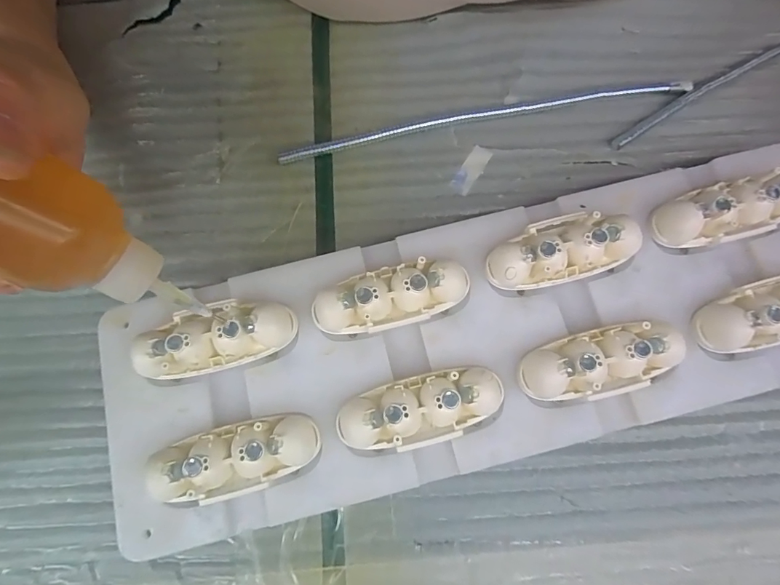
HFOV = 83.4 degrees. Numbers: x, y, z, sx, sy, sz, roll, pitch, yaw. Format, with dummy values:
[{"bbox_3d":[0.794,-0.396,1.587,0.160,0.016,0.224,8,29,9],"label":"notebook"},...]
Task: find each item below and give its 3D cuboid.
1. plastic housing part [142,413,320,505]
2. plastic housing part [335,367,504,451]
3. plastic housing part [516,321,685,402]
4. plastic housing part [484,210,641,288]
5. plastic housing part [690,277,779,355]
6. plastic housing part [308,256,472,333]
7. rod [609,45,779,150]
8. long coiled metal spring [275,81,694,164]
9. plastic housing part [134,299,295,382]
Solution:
[{"bbox_3d":[-0.058,0.062,0.162,0.061,0.015,0.024,-16,77,-3],"label":"plastic housing part"},{"bbox_3d":[0.011,0.044,0.165,0.061,0.015,0.023,-13,77,-3],"label":"plastic housing part"},{"bbox_3d":[0.080,0.027,0.167,0.059,0.018,0.023,-14,77,-3],"label":"plastic housing part"},{"bbox_3d":[0.070,-0.018,0.179,0.059,0.015,0.026,-17,77,-4],"label":"plastic housing part"},{"bbox_3d":[0.151,0.008,0.171,0.058,0.018,0.025,-16,77,-3],"label":"plastic housing part"},{"bbox_3d":[-0.001,0.001,0.176,0.061,0.015,0.023,-13,77,-3],"label":"plastic housing part"},{"bbox_3d":[0.159,-0.102,0.224,0.111,0.004,0.008,-30,78,-7],"label":"rod"},{"bbox_3d":[0.048,-0.090,0.224,0.209,0.006,0.011,-11,76,-2],"label":"long coiled metal spring"},{"bbox_3d":[-0.069,0.017,0.171,0.059,0.018,0.024,-16,77,-3],"label":"plastic housing part"}]

